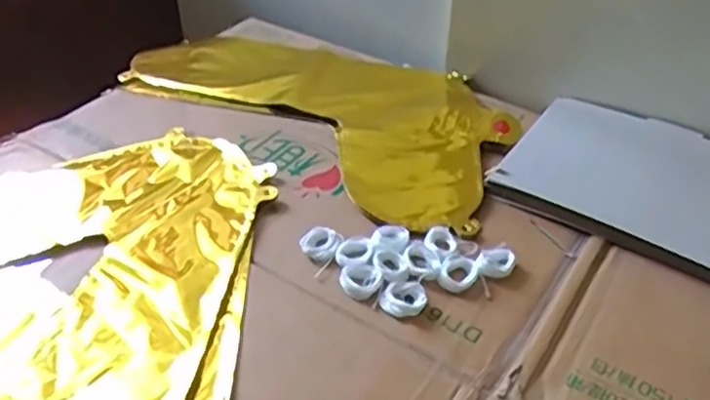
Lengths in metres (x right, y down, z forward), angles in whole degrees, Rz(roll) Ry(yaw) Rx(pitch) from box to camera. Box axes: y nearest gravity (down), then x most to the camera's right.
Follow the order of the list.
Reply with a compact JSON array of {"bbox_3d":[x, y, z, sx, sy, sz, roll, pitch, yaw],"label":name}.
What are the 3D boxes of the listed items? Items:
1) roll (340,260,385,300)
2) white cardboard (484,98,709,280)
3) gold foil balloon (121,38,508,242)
[{"bbox_3d":[0.005,0.056,0.467,0.029,0.009,0.027,1,39,-1],"label":"roll"},{"bbox_3d":[0.234,-0.019,0.563,0.194,0.018,0.165,24,43,25],"label":"white cardboard"},{"bbox_3d":[-0.029,-0.106,0.657,0.400,0.012,0.231,25,44,26],"label":"gold foil balloon"}]

